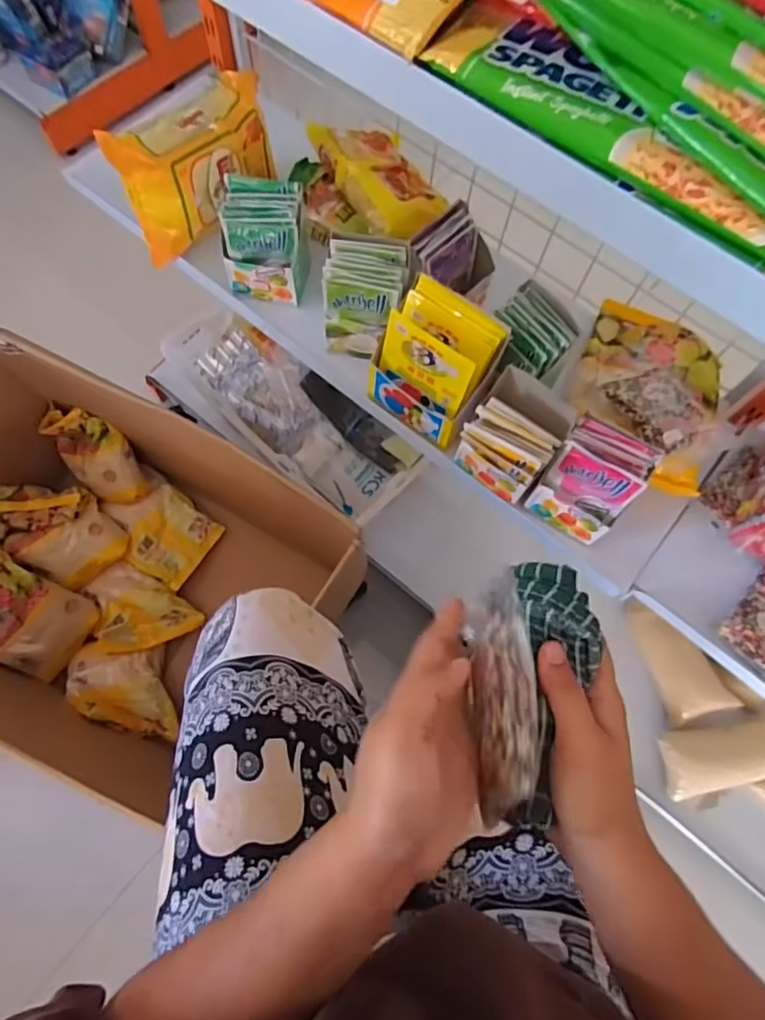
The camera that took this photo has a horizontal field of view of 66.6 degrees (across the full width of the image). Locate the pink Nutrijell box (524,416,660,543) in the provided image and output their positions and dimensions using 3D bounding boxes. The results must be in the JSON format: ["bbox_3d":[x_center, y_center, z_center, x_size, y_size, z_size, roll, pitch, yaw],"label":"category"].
[{"bbox_3d":[0.204,-0.025,0.584,0.080,0.111,0.075,32,72,9],"label":"pink Nutrijell box"}]

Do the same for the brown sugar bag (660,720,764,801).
[{"bbox_3d":[0.545,0.388,0.920,0.212,0.036,0.092,-6,70,-5],"label":"brown sugar bag"}]

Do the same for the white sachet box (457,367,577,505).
[{"bbox_3d":[0.132,-0.074,0.585,0.083,0.081,0.092,33,72,9],"label":"white sachet box"}]

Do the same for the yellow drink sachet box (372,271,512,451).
[{"bbox_3d":[0.052,-0.147,0.597,0.114,0.119,0.083,36,72,10],"label":"yellow drink sachet box"}]

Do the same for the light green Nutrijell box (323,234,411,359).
[{"bbox_3d":[-0.018,-0.231,0.634,0.081,0.097,0.082,10,70,1],"label":"light green Nutrijell box"}]

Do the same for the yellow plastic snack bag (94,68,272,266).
[{"bbox_3d":[-0.212,-0.397,0.678,0.185,0.121,0.091,-39,76,-15],"label":"yellow plastic snack bag"}]

